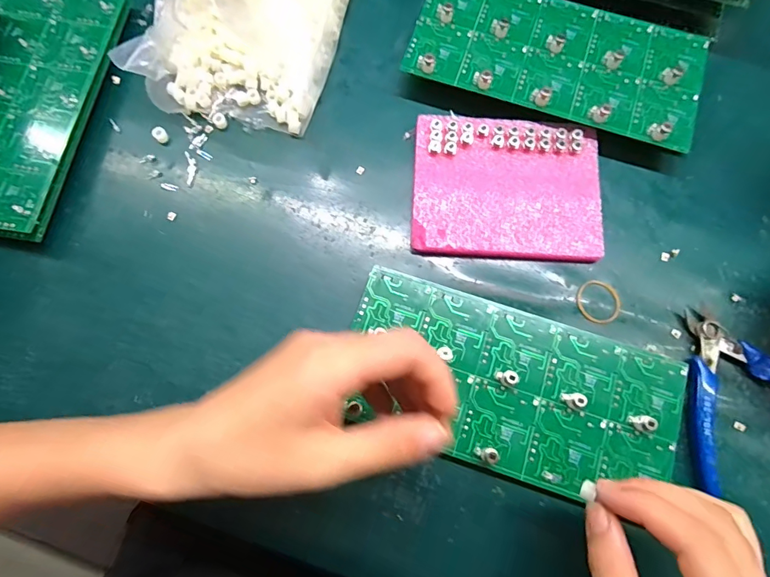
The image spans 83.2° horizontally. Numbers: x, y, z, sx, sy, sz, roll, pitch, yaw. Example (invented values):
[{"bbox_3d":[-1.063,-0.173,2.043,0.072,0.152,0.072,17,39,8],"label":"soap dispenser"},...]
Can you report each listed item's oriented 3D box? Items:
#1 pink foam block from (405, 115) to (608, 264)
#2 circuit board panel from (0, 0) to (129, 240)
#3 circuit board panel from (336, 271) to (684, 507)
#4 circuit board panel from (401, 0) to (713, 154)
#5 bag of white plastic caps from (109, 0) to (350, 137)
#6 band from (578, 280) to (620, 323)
[{"bbox_3d":[0.091,-0.075,0.328,0.137,0.019,0.107,4,75,1],"label":"pink foam block"},{"bbox_3d":[-0.283,-0.150,0.336,0.107,0.011,0.220,10,75,4],"label":"circuit board panel"},{"bbox_3d":[0.083,0.065,0.288,0.219,0.010,0.106,17,75,5],"label":"circuit board panel"},{"bbox_3d":[0.135,-0.185,0.339,0.221,0.011,0.105,18,76,4],"label":"circuit board panel"},{"bbox_3d":[-0.099,-0.247,0.334,0.127,0.095,0.218,13,75,4],"label":"bag of white plastic caps"},{"bbox_3d":[0.155,0.009,0.314,0.031,0.004,0.031,0,74,0],"label":"band"}]

